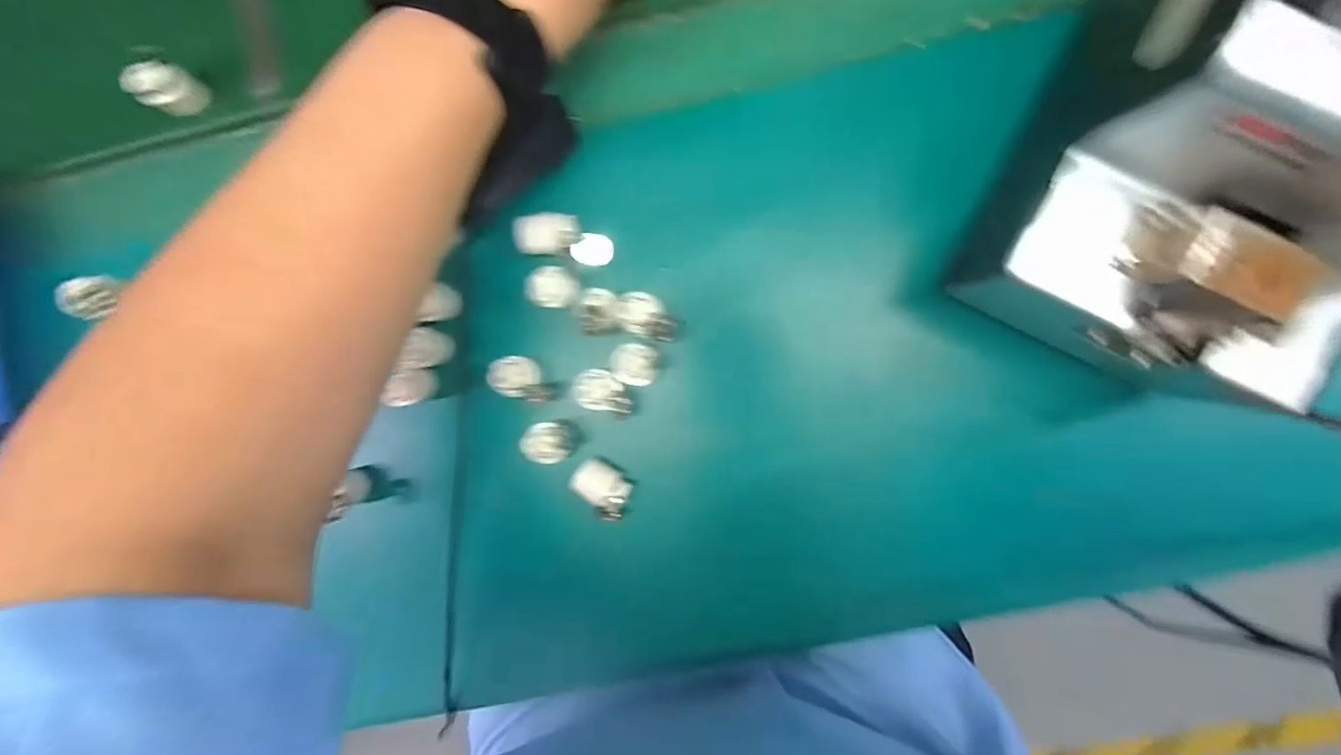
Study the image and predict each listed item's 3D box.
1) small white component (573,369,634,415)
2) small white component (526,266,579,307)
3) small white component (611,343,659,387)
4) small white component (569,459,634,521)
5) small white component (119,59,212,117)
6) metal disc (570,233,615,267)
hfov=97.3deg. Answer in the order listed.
[{"bbox_3d":[-0.034,0.007,0.308,0.030,0.011,0.021,10,90,6],"label":"small white component"},{"bbox_3d":[-0.061,-0.047,0.305,0.022,0.013,0.021,0,89,6],"label":"small white component"},{"bbox_3d":[-0.018,-0.007,0.306,0.022,0.013,0.021,0,89,6],"label":"small white component"},{"bbox_3d":[-0.037,0.059,0.313,0.031,0.011,0.023,37,93,5],"label":"small white component"},{"bbox_3d":[-0.287,-0.166,0.335,0.020,0.043,0.028,-30,101,23],"label":"small white component"},{"bbox_3d":[-0.043,-0.070,0.323,0.021,0.007,0.020,0,89,6],"label":"metal disc"}]

